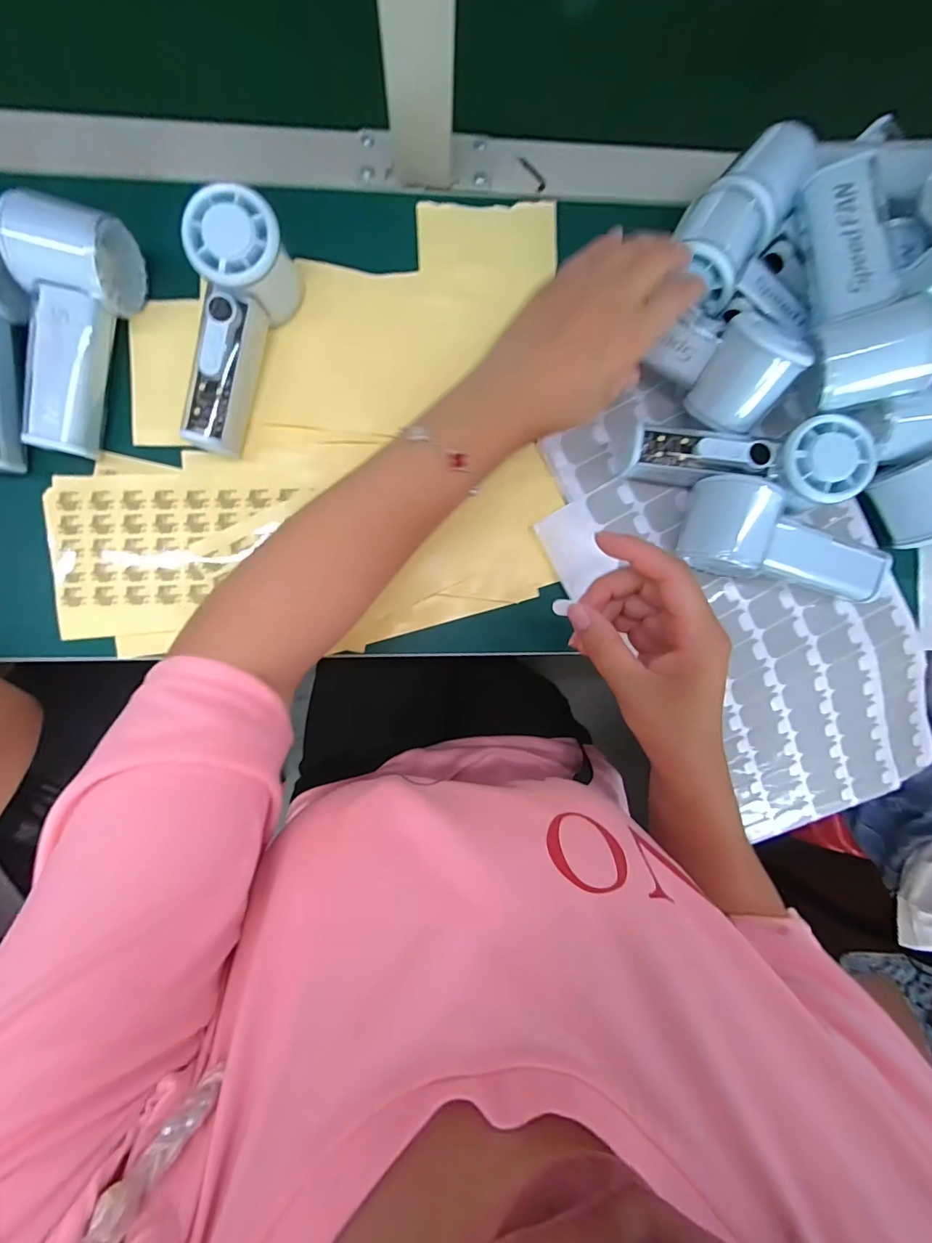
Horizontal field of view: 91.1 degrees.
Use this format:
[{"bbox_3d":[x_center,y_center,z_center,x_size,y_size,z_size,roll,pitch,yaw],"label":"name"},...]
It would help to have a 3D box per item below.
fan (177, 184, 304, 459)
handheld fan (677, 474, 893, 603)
[{"bbox_3d":[-0.152,-0.191,0.308,0.059,0.059,0.150,7,91,-3],"label":"fan"},{"bbox_3d":[0.227,-0.056,0.334,0.143,0.050,0.066,11,90,-17],"label":"handheld fan"}]

